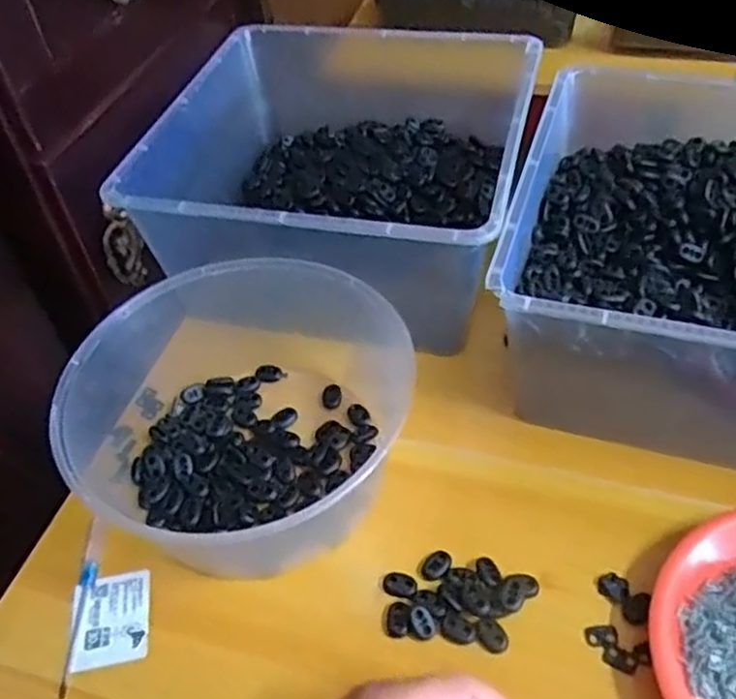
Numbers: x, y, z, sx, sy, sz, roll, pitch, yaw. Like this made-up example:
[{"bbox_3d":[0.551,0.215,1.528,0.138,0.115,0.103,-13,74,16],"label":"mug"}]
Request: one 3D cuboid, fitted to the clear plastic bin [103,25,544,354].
[{"bbox_3d":[-0.019,-0.162,0.643,0.297,0.114,0.301,9,49,13],"label":"clear plastic bin"}]

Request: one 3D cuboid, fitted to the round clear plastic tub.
[{"bbox_3d":[-0.100,0.039,0.519,0.226,0.100,0.221,-3,48,3],"label":"round clear plastic tub"}]

